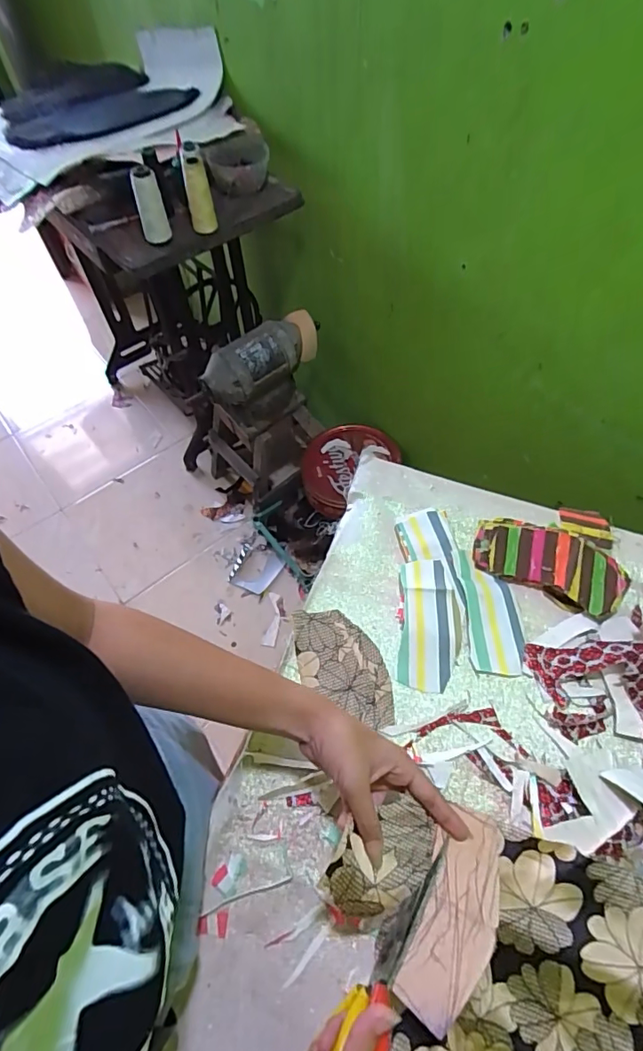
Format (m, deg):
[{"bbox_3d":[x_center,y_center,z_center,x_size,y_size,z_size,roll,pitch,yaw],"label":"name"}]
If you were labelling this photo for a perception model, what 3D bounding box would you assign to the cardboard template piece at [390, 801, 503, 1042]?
[{"bbox_3d":[0.099,0.280,0.364,0.055,0.009,0.130,23,56,18],"label":"cardboard template piece"}]

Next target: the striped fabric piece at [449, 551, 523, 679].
[{"bbox_3d":[0.174,0.086,0.514,0.056,0.015,0.128,-4,58,2],"label":"striped fabric piece"}]

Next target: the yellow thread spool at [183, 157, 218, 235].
[{"bbox_3d":[-0.220,-0.587,0.904,0.046,0.123,0.043,-1,58,2],"label":"yellow thread spool"}]

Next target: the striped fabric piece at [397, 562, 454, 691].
[{"bbox_3d":[0.106,0.098,0.507,0.053,0.019,0.129,3,58,6],"label":"striped fabric piece"}]

